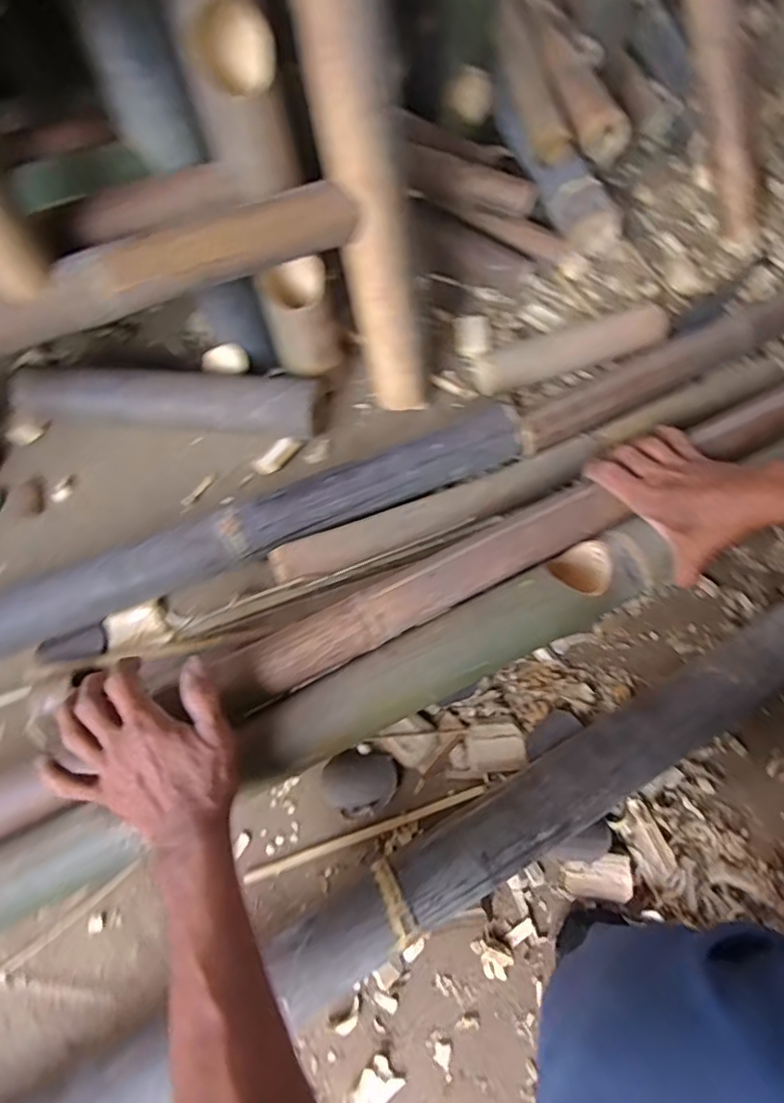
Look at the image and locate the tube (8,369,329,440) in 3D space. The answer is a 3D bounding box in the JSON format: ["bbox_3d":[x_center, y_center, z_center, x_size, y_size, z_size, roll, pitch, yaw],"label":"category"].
[{"bbox_3d":[-0.274,-0.188,0.690,0.370,0.063,0.077,2,65,1],"label":"tube"}]

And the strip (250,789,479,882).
[{"bbox_3d":[-0.022,0.265,0.531,0.233,0.009,0.008,-17,68,-7],"label":"strip"}]

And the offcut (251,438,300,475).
[{"bbox_3d":[-0.143,-0.120,0.700,0.061,0.012,0.026,-40,71,-17],"label":"offcut"}]

